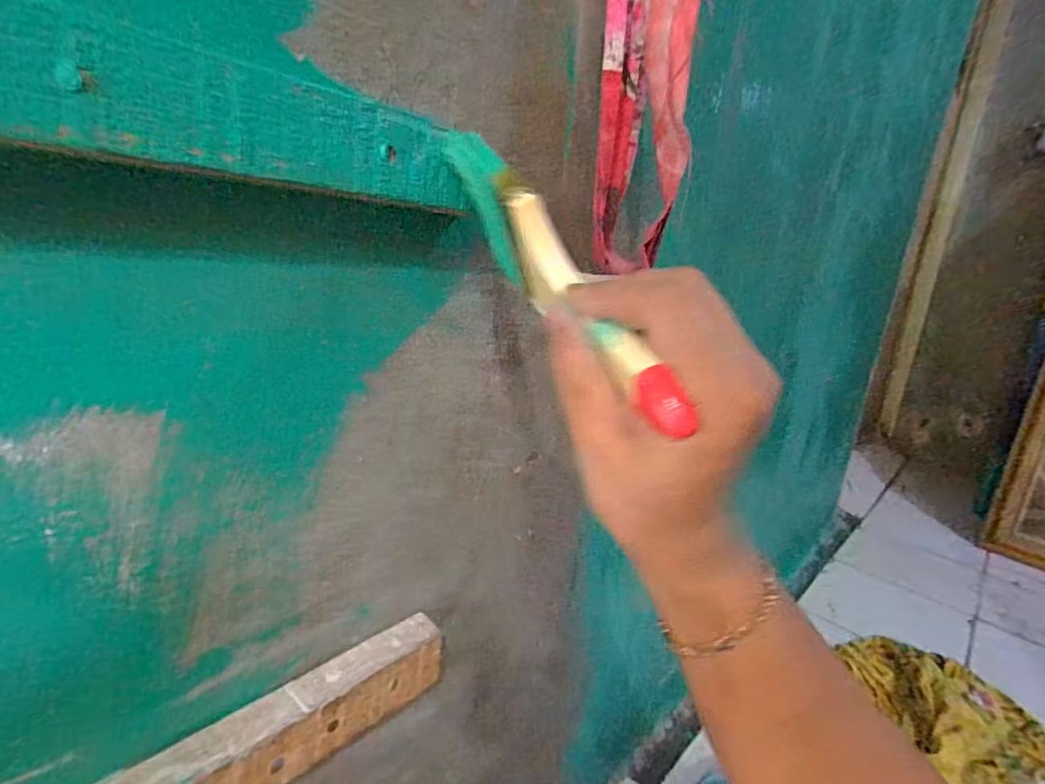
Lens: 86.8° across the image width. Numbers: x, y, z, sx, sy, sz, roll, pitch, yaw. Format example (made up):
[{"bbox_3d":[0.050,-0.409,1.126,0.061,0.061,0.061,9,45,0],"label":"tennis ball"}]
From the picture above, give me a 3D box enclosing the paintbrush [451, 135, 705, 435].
[{"bbox_3d":[0.010,-0.056,0.237,0.023,0.034,0.189,-6,49,-36],"label":"paintbrush"}]

